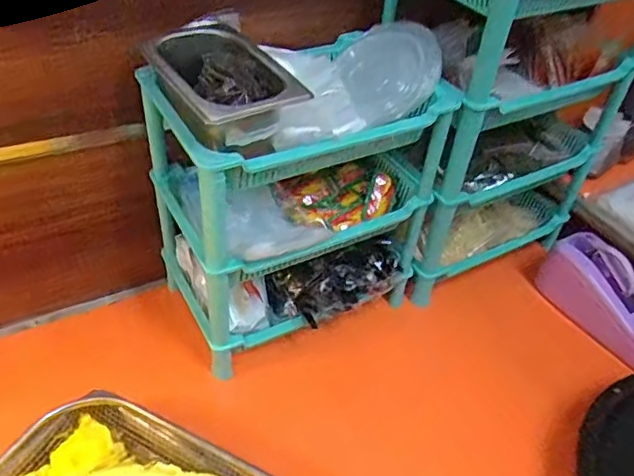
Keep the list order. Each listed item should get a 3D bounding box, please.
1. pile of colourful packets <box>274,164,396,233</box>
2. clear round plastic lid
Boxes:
[{"bbox_3d":[0.027,-0.052,0.733,0.139,0.047,0.082,-25,50,-30],"label":"pile of colourful packets"},{"bbox_3d":[0.084,-0.190,0.649,0.098,0.111,0.019,62,23,5],"label":"clear round plastic lid"}]

